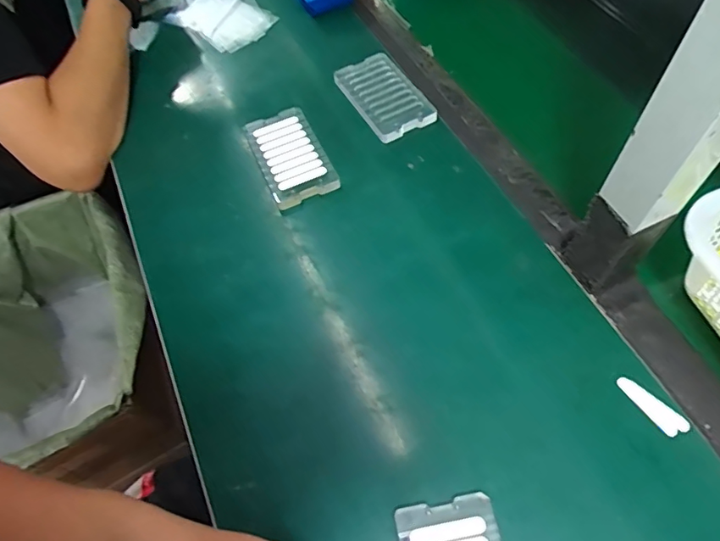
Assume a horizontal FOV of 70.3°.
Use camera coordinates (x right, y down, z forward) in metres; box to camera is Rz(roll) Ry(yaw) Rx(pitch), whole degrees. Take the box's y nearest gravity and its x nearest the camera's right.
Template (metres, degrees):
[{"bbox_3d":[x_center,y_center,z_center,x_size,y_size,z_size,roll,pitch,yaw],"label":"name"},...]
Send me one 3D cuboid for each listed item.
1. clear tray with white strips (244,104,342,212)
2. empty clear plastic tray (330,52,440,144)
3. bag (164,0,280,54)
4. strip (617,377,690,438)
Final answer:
[{"bbox_3d":[-0.074,-0.122,0.543,0.069,0.014,0.119,-22,60,-10],"label":"clear tray with white strips"},{"bbox_3d":[0.030,-0.200,0.579,0.078,0.016,0.124,-26,61,-11],"label":"empty clear plastic tray"},{"bbox_3d":[-0.181,-0.343,0.689,0.135,0.017,0.103,30,65,20],"label":"bag"},{"bbox_3d":[0.219,0.103,0.385,0.019,0.004,0.054,-41,65,-19],"label":"strip"}]

